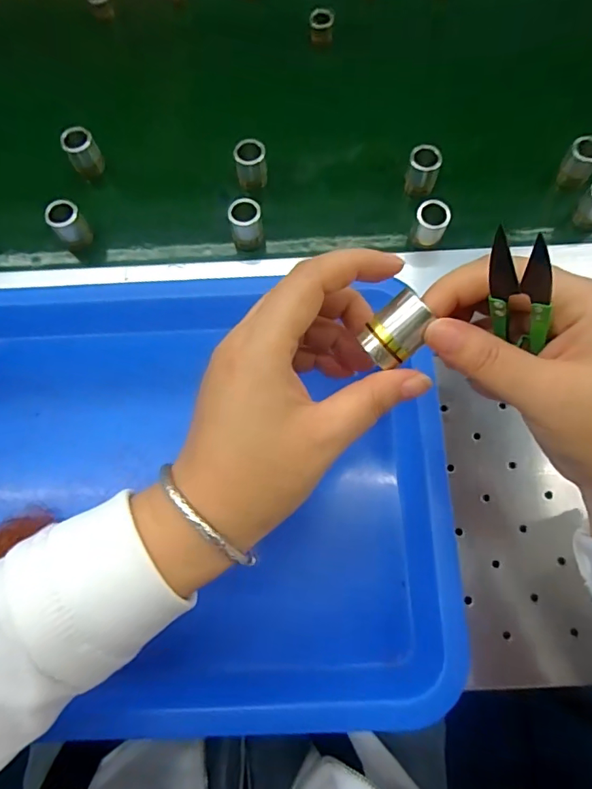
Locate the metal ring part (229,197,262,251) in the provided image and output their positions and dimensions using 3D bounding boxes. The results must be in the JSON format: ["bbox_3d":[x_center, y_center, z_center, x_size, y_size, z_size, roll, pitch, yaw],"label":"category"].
[{"bbox_3d":[-0.036,-0.123,0.360,0.021,0.034,0.022,-8,71,-1],"label":"metal ring part"}]

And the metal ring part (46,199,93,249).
[{"bbox_3d":[-0.167,-0.125,0.364,0.023,0.033,0.023,-1,71,2],"label":"metal ring part"}]

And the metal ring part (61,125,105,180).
[{"bbox_3d":[-0.166,-0.188,0.383,0.022,0.030,0.023,-1,71,2],"label":"metal ring part"}]

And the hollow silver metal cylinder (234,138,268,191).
[{"bbox_3d":[-0.034,-0.175,0.379,0.023,0.033,0.020,-8,71,-1],"label":"hollow silver metal cylinder"}]

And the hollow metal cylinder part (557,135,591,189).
[{"bbox_3d":[0.213,-0.174,0.371,0.022,0.032,0.019,35,76,12],"label":"hollow metal cylinder part"}]

